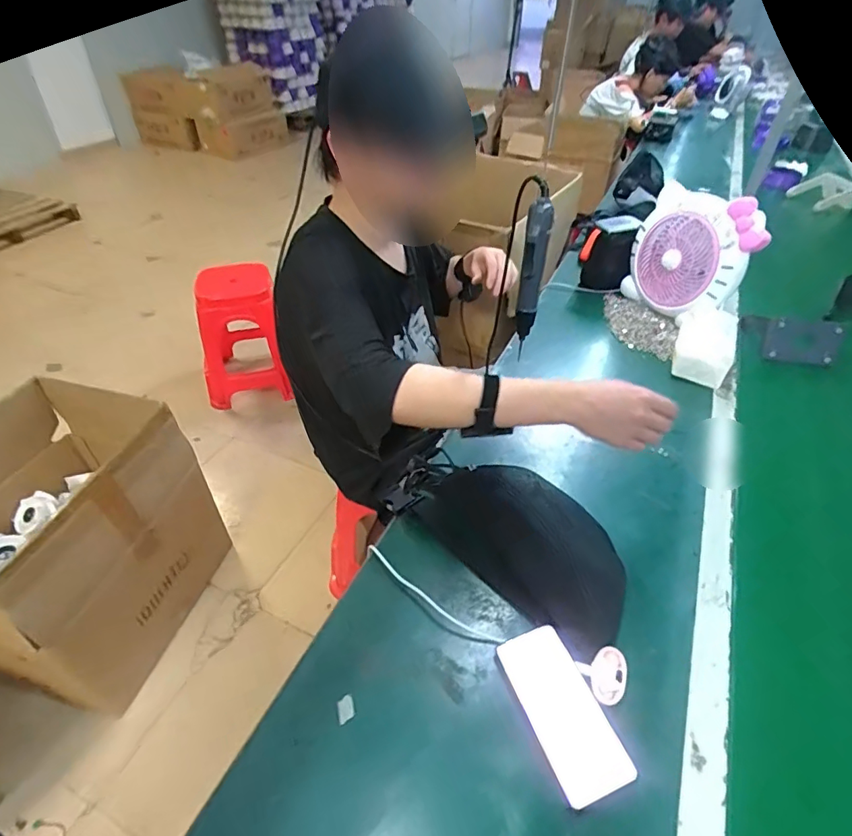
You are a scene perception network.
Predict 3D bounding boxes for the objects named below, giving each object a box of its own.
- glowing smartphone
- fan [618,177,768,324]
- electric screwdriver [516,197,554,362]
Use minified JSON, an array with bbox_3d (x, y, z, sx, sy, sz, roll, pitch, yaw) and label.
[{"bbox_3d":[0.139,0.297,0.518,0.070,0.009,0.155,-25,49,-5],"label":"glowing smartphone"},{"bbox_3d":[0.538,-0.324,1.049,0.086,0.248,0.251,-14,44,-17],"label":"fan"},{"bbox_3d":[0.153,-0.204,0.739,0.033,0.215,0.038,10,42,10],"label":"electric screwdriver"}]

